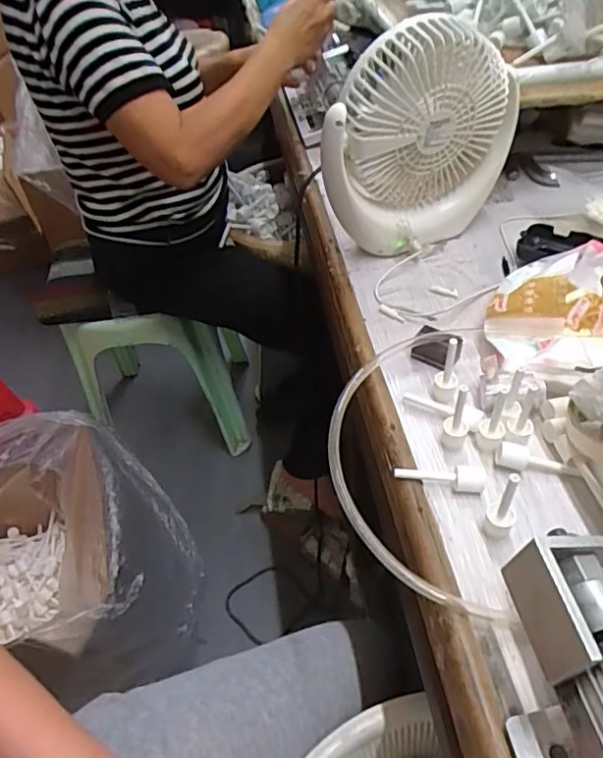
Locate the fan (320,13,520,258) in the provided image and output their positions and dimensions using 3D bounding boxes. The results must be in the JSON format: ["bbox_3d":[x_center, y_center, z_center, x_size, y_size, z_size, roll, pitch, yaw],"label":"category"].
[{"bbox_3d":[0.114,-0.238,0.561,0.183,0.206,0.068,-22,48,-14],"label":"fan"}]

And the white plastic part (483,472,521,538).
[{"bbox_3d":[0.134,0.085,0.370,0.019,0.051,0.018,-4,47,4],"label":"white plastic part"}]

